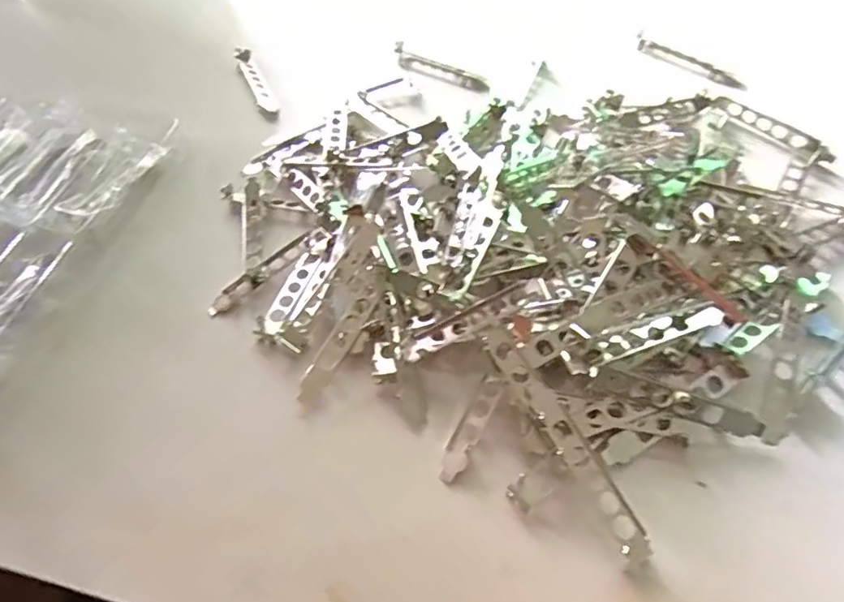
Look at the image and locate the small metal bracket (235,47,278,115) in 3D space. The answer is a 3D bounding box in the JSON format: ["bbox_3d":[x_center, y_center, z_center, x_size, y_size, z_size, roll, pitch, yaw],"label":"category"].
[{"bbox_3d":[-0.193,-0.255,0.626,0.023,0.018,0.119,-25,58,-11],"label":"small metal bracket"}]

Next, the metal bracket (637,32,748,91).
[{"bbox_3d":[0.293,-0.261,0.595,0.127,0.013,0.021,34,65,24],"label":"metal bracket"}]

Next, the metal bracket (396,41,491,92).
[{"bbox_3d":[0.021,-0.266,0.622,0.128,0.013,0.023,29,63,22],"label":"metal bracket"}]

